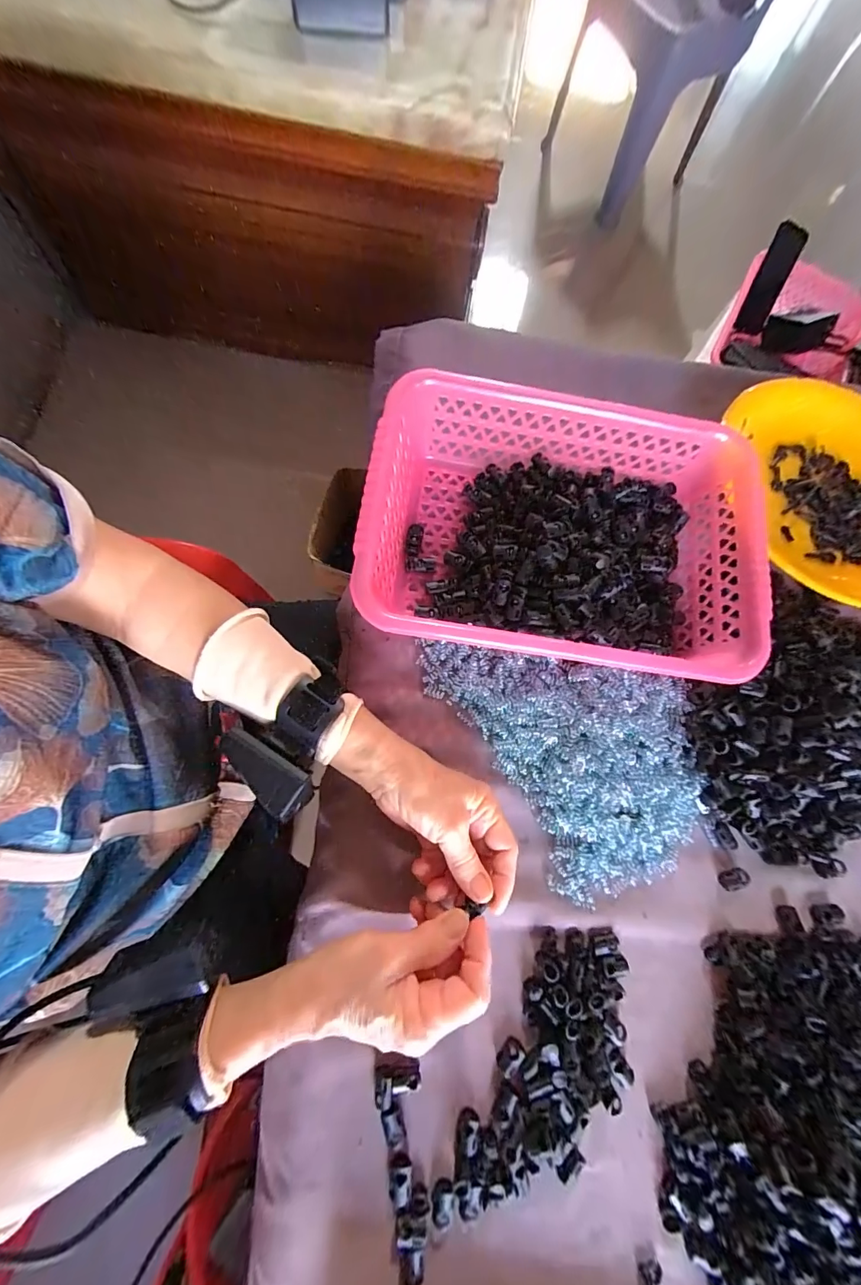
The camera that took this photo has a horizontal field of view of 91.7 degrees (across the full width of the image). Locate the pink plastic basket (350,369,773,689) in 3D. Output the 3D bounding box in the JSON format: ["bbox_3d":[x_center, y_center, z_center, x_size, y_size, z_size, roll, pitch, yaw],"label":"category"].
[{"bbox_3d":[0.103,-0.088,0.342,0.304,0.065,0.213,8,77,-3],"label":"pink plastic basket"}]

